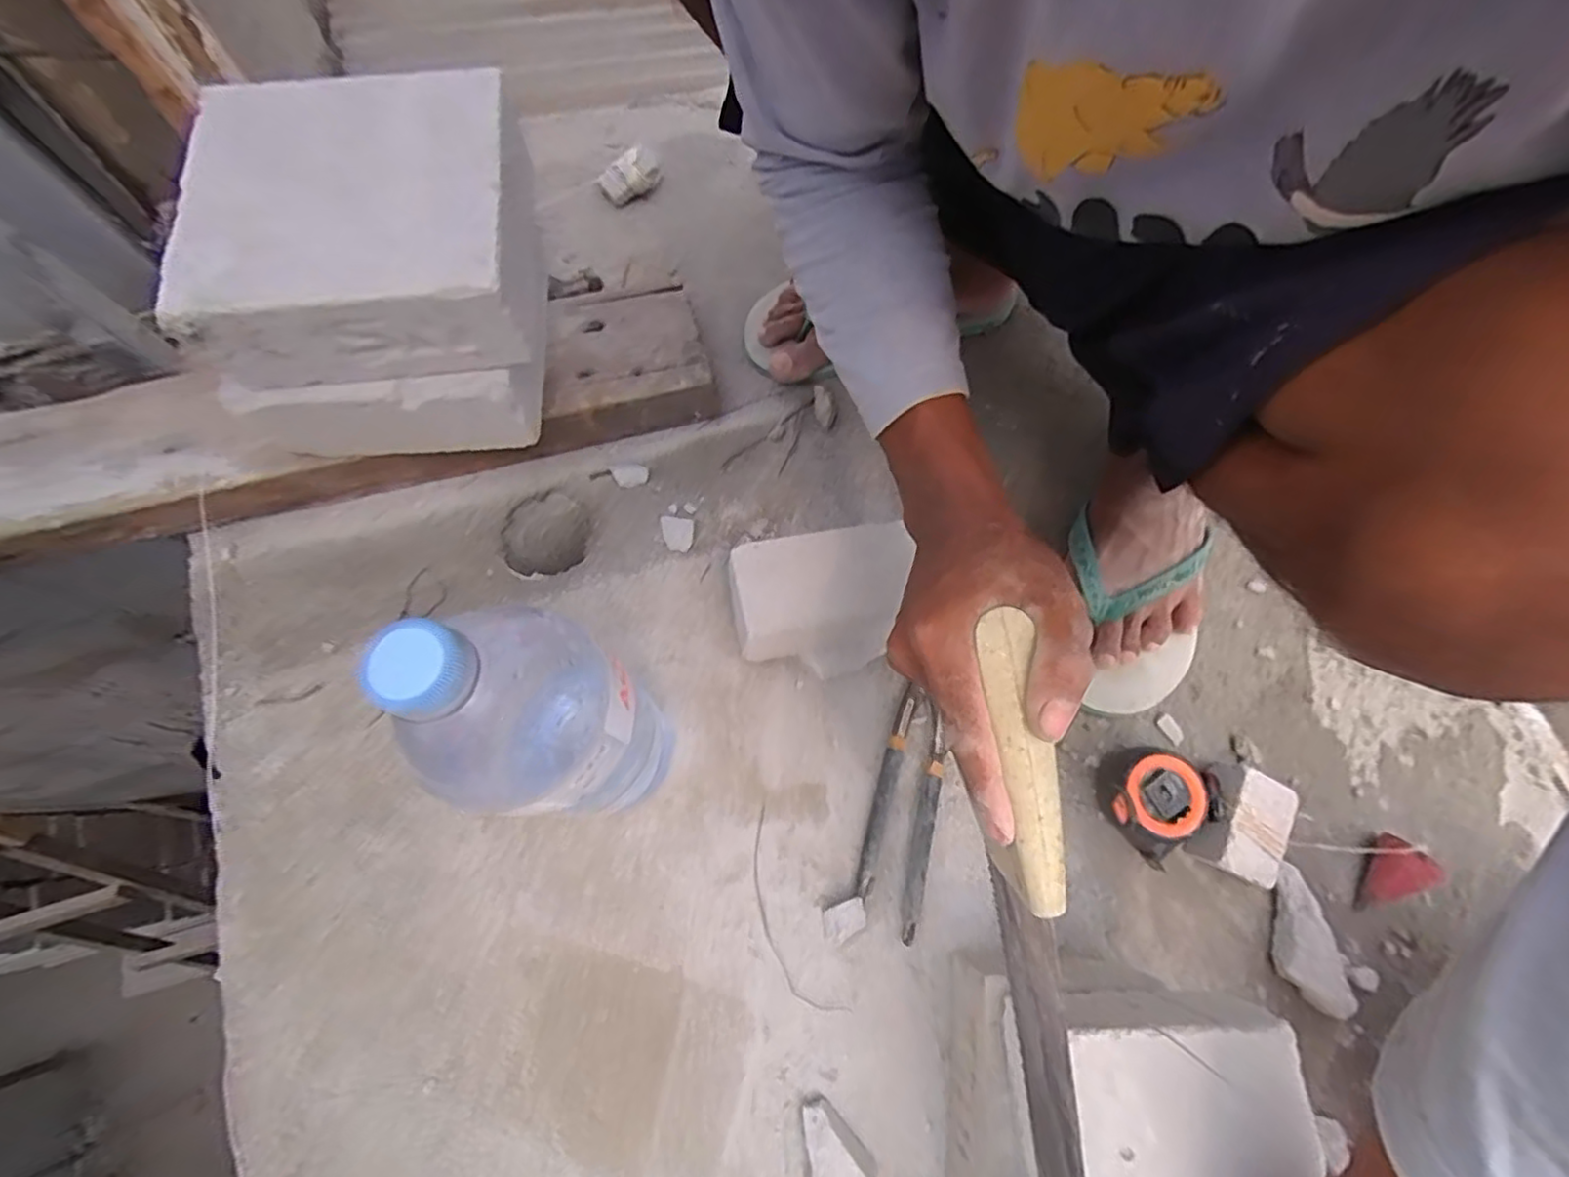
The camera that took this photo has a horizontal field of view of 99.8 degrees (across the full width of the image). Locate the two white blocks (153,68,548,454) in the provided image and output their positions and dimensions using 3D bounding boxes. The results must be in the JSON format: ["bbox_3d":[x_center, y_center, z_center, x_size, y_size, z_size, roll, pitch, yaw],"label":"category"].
[{"bbox_3d":[-0.285,-0.232,0.484,0.206,0.135,0.220,-4,71,-3],"label":"two white blocks"}]

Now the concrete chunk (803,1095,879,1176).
[{"bbox_3d":[0.036,0.370,0.436,0.041,0.028,0.053,-9,72,-4],"label":"concrete chunk"}]

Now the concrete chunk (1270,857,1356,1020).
[{"bbox_3d":[0.371,0.252,0.475,0.034,0.026,0.095,-5,71,-3],"label":"concrete chunk"}]

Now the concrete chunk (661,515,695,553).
[{"bbox_3d":[-0.095,-0.048,0.582,0.028,0.007,0.033,5,71,0],"label":"concrete chunk"}]

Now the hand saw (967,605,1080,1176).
[{"bbox_3d":[0.120,0.246,0.308,0.023,0.109,0.468,-7,93,-4],"label":"hand saw"}]

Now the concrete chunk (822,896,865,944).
[{"bbox_3d":[0.043,0.239,0.479,0.031,0.024,0.022,-26,74,-10],"label":"concrete chunk"}]

